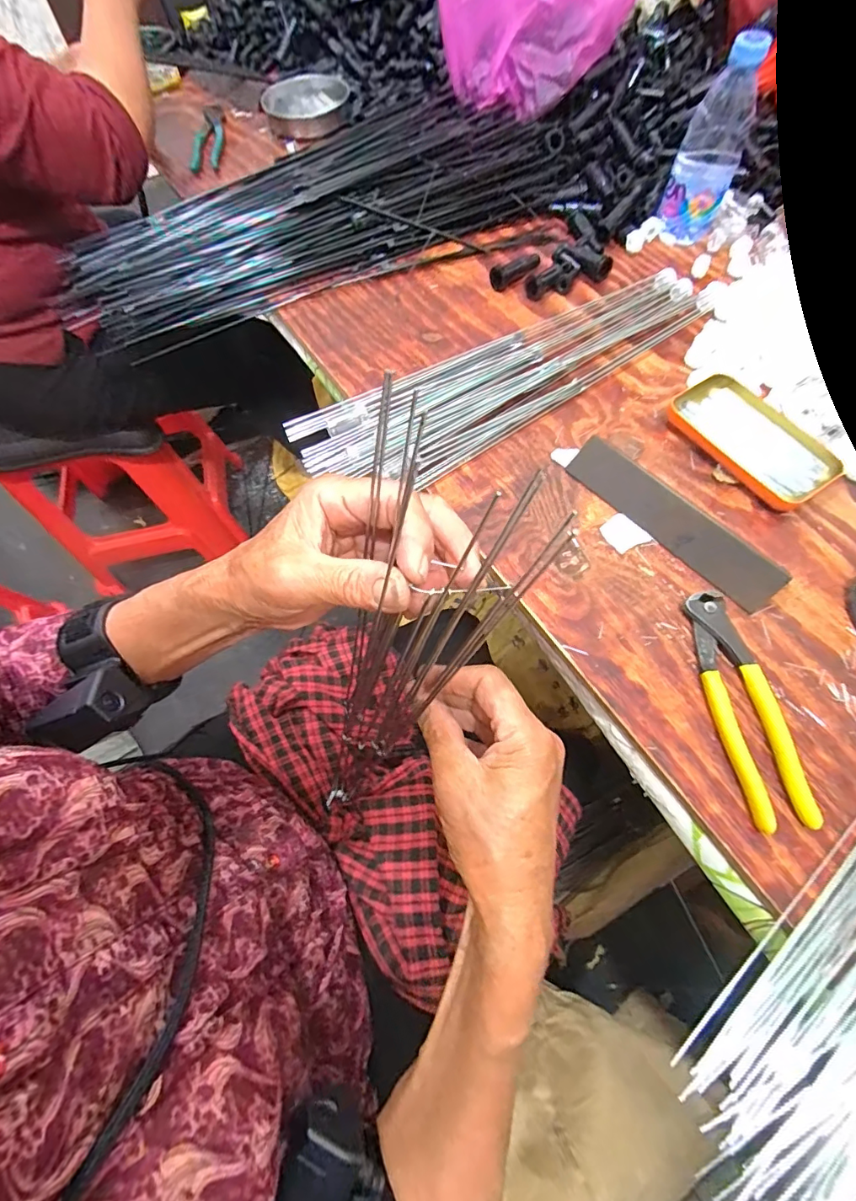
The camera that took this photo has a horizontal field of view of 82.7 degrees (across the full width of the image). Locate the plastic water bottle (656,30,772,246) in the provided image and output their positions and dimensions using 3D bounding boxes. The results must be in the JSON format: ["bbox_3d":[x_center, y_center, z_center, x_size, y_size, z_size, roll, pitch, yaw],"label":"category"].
[{"bbox_3d":[0.299,-0.480,0.512,0.062,0.143,0.050,38,72,18],"label":"plastic water bottle"}]

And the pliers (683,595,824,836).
[{"bbox_3d":[0.223,0.071,0.345,0.043,0.013,0.162,-8,66,0],"label":"pliers"}]

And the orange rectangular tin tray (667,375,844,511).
[{"bbox_3d":[0.296,-0.148,0.444,0.077,0.017,0.144,-32,68,-11],"label":"orange rectangular tin tray"}]

